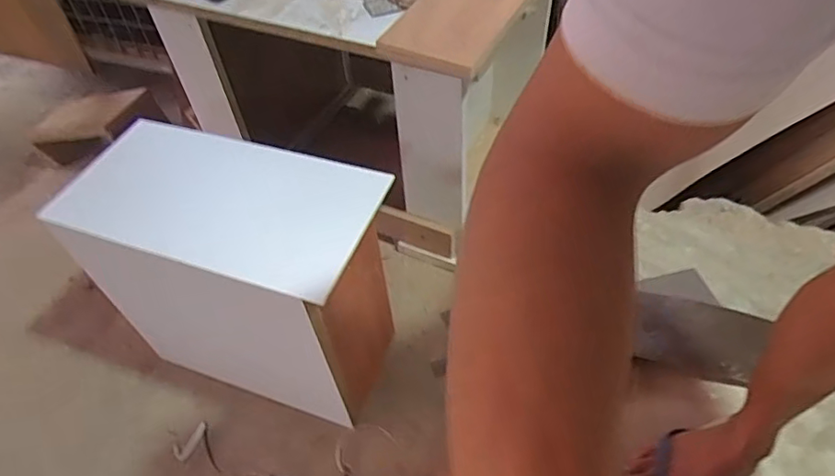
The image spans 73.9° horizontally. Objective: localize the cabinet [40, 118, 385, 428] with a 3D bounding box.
[{"bbox_3d":[-0.236,0.055,0.854,0.454,0.343,0.210,15,53,15],"label":"cabinet"}]

